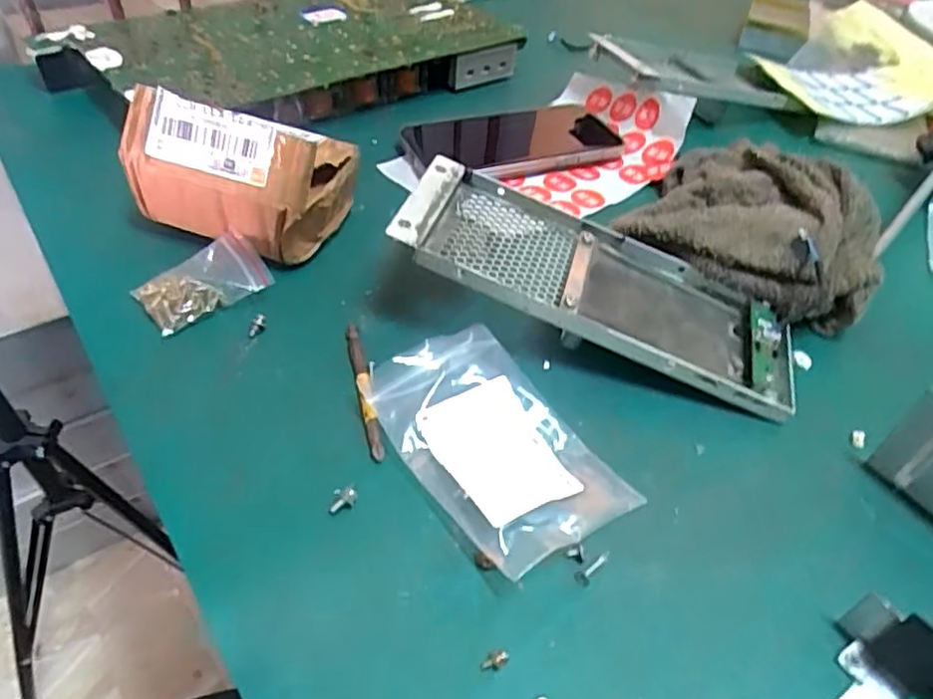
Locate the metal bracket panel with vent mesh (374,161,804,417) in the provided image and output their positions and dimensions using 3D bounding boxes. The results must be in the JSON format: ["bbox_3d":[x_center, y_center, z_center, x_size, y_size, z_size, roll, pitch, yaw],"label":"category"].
[{"bbox_3d":[0.072,-0.037,0.356,0.217,0.017,0.091,25,45,2],"label":"metal bracket panel with vent mesh"}]

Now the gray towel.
[{"bbox_3d":[0.183,-0.083,0.408,0.142,0.063,0.154,26,48,20],"label":"gray towel"}]

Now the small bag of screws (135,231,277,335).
[{"bbox_3d":[-0.146,-0.036,0.364,0.064,0.016,0.045,-28,54,-29],"label":"small bag of screws"}]

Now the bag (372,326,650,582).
[{"bbox_3d":[0.014,0.041,0.298,0.080,0.024,0.114,-24,52,-27],"label":"bag"}]

